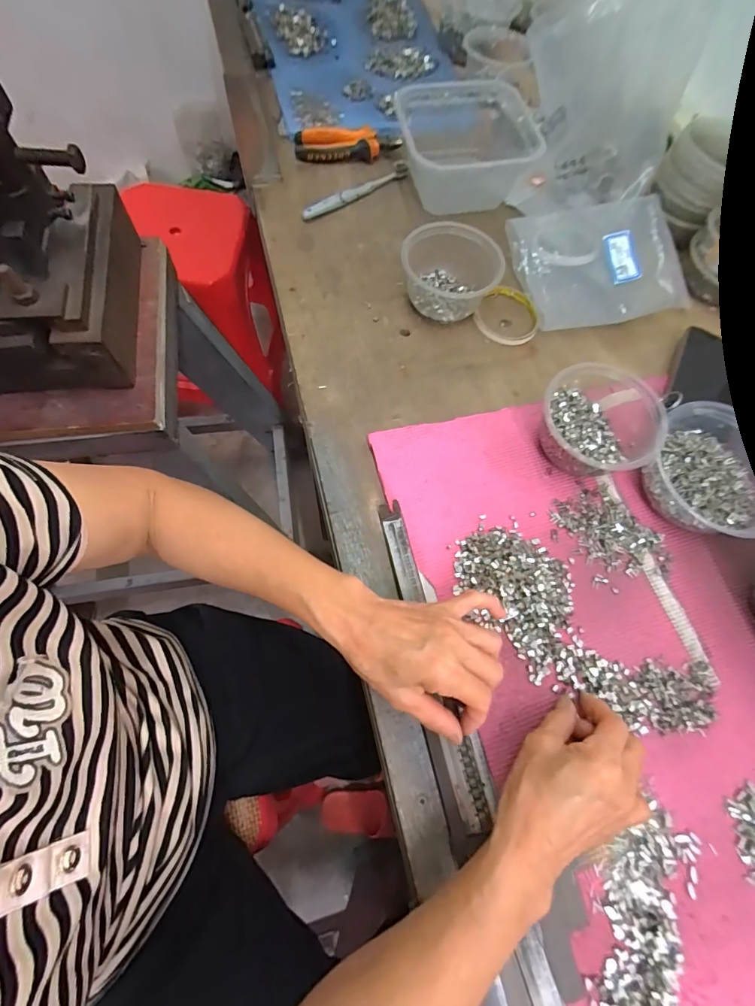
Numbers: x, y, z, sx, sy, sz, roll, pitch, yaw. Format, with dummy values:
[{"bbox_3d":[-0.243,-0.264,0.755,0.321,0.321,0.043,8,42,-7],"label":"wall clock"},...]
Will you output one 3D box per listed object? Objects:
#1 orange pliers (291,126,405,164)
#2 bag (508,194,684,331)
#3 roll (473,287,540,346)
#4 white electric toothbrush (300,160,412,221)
[{"bbox_3d":[-0.043,-0.508,0.603,0.148,0.029,0.044,-1,69,-2],"label":"orange pliers"},{"bbox_3d":[0.284,-0.308,0.540,0.210,0.038,0.159,-13,70,-7],"label":"bag"},{"bbox_3d":[0.164,-0.232,0.525,0.076,0.014,0.089,26,71,8],"label":"roll"},{"bbox_3d":[-0.031,-0.427,0.578,0.172,0.016,0.023,-35,74,-14],"label":"white electric toothbrush"}]

